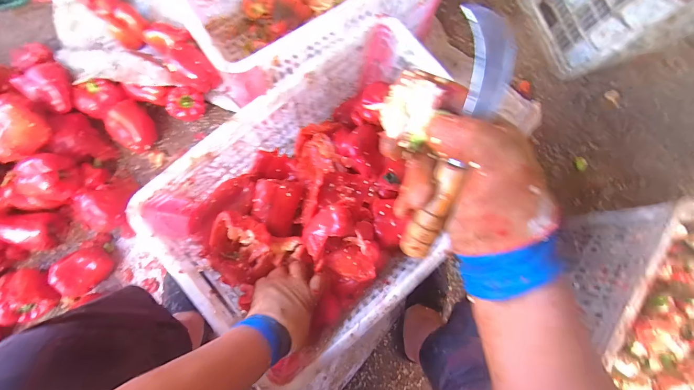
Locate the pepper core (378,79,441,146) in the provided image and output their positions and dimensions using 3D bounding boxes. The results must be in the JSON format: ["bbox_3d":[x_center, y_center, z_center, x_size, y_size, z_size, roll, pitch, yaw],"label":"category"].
[{"bbox_3d":[0.043,-0.061,0.221,0.033,0.017,0.038,22,80,-1],"label":"pepper core"}]

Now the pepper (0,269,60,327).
[{"bbox_3d":[-0.641,0.200,0.616,0.101,0.066,0.083,17,80,-2],"label":"pepper"}]

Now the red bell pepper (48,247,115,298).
[{"bbox_3d":[-0.551,0.156,0.656,0.076,0.068,0.099,43,81,3],"label":"red bell pepper"}]

